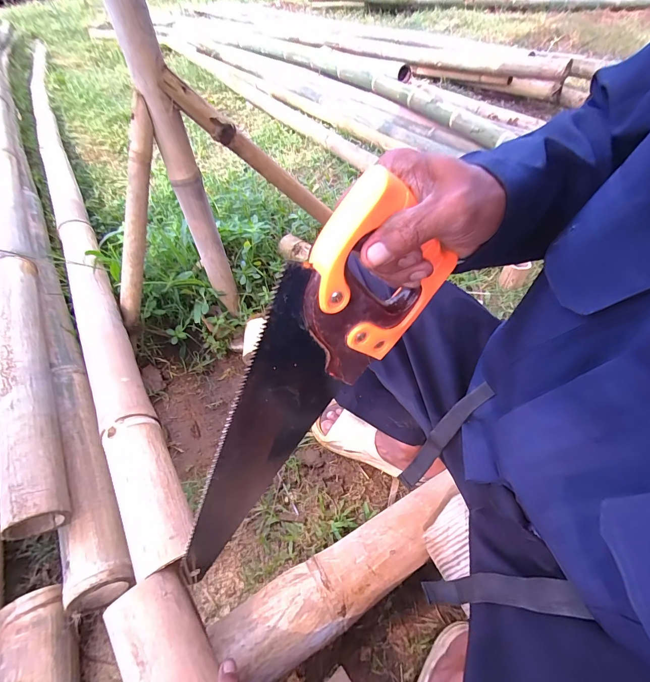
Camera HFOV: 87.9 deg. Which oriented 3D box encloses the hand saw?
[{"bbox_3d":[-0.032,0.060,0.312,0.121,0.405,0.031,2,40,-40],"label":"hand saw"}]

